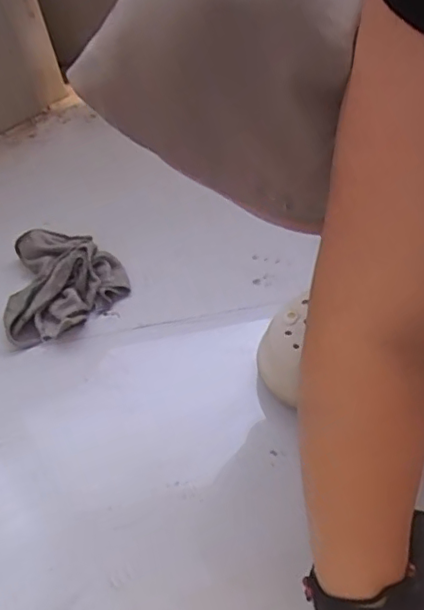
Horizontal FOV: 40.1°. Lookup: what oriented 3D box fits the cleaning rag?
[{"bbox_3d":[-0.175,-0.026,0.703,0.142,0.049,0.152,-4,49,1],"label":"cleaning rag"}]

